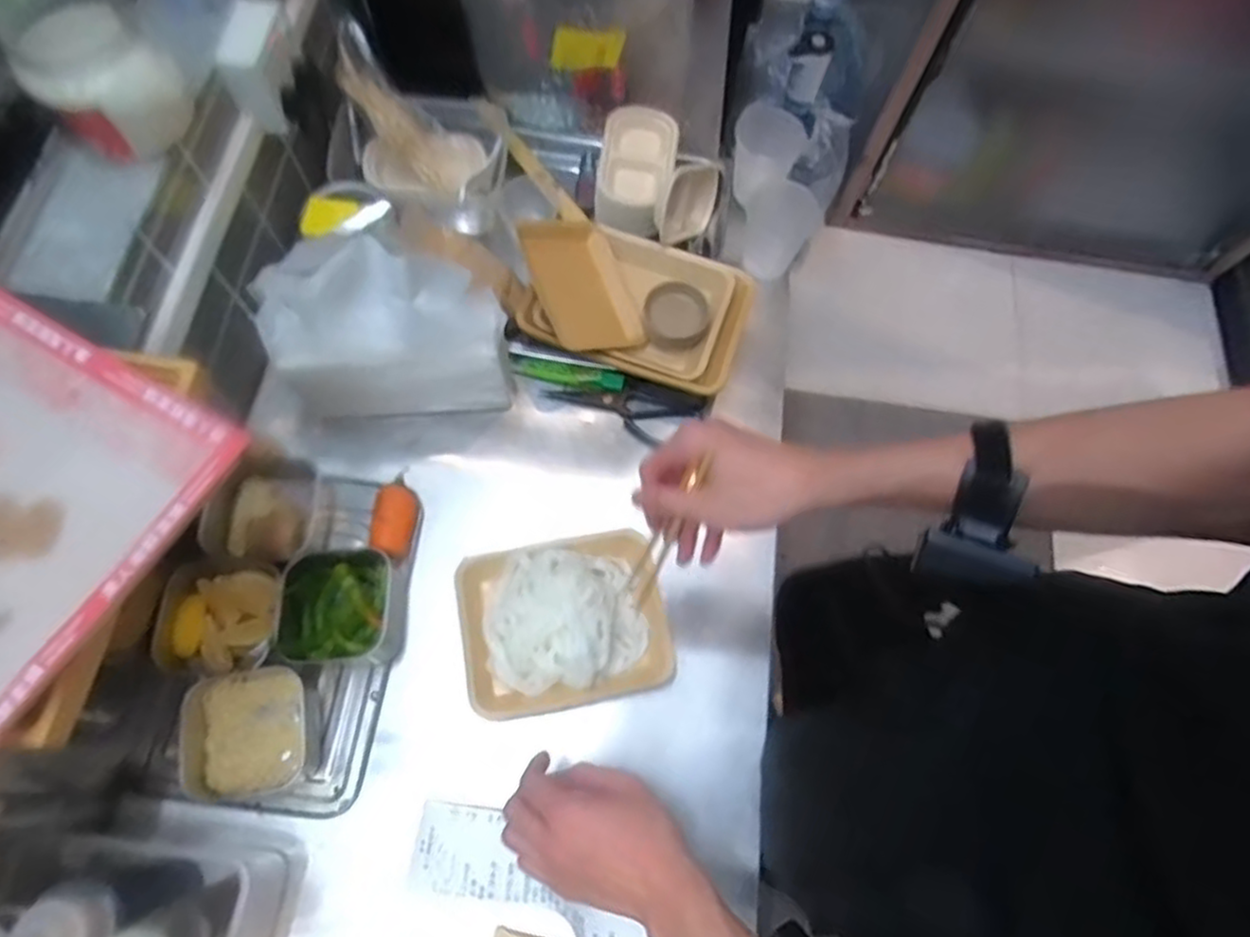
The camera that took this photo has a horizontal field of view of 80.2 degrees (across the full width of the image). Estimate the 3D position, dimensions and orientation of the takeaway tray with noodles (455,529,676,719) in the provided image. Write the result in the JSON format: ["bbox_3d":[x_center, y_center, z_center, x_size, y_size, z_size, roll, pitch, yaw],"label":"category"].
[{"bbox_3d":[-0.062,0.150,0.748,0.207,0.066,0.164,-10,70,-7],"label":"takeaway tray with noodles"}]

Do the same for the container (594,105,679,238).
[{"bbox_3d":[0.011,-0.379,0.938,0.094,0.046,0.181,9,69,1],"label":"container"}]

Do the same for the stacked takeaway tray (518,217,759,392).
[{"bbox_3d":[0.007,-0.198,0.866,0.266,0.084,0.182,20,69,5],"label":"stacked takeaway tray"}]

